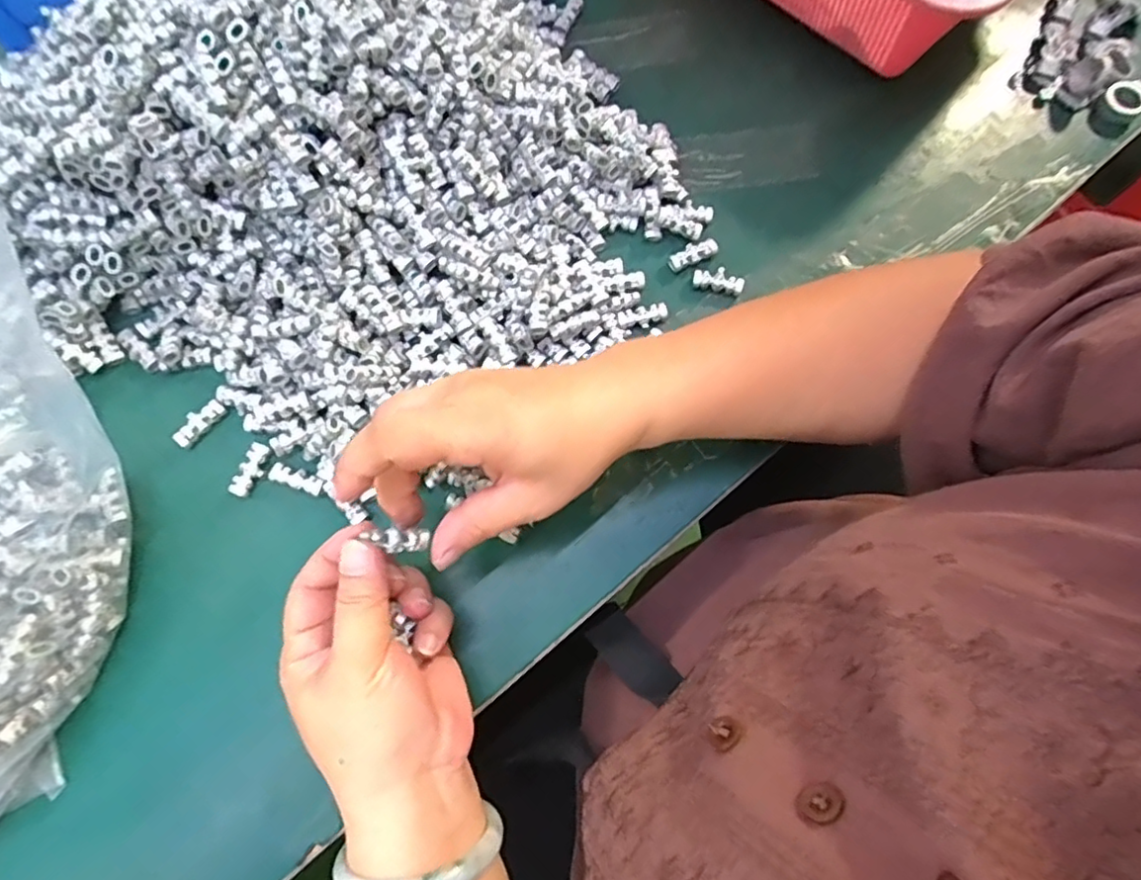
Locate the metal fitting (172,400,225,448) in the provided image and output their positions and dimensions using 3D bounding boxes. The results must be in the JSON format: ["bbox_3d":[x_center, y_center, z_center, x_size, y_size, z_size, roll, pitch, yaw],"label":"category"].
[{"bbox_3d":[-0.211,-0.010,0.344,0.014,0.005,0.030,35,75,10],"label":"metal fitting"}]

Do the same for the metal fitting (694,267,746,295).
[{"bbox_3d":[0.090,-0.097,0.372,0.030,0.009,0.013,16,73,4],"label":"metal fitting"}]

